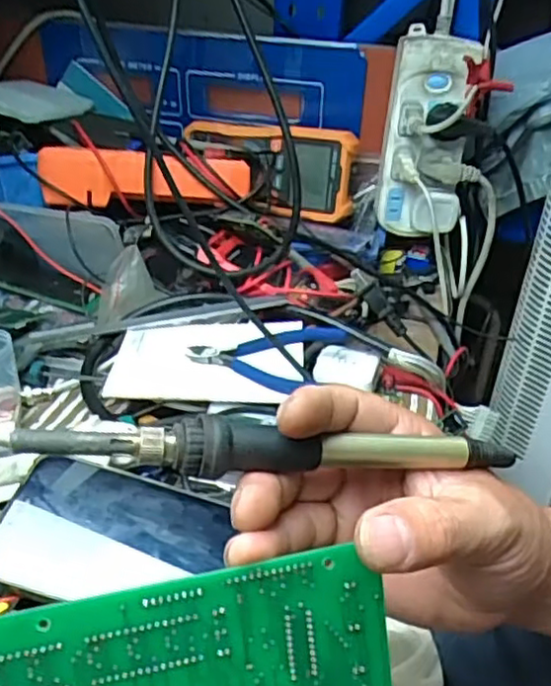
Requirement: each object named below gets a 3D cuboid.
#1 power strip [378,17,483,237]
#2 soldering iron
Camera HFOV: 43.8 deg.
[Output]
[{"bbox_3d":[0.145,-0.191,0.651,0.071,0.190,0.062,-6,34,-14],"label":"power strip"},{"bbox_3d":[0.007,0.039,0.254,0.192,0.016,0.016,4,32,-17],"label":"soldering iron"}]

